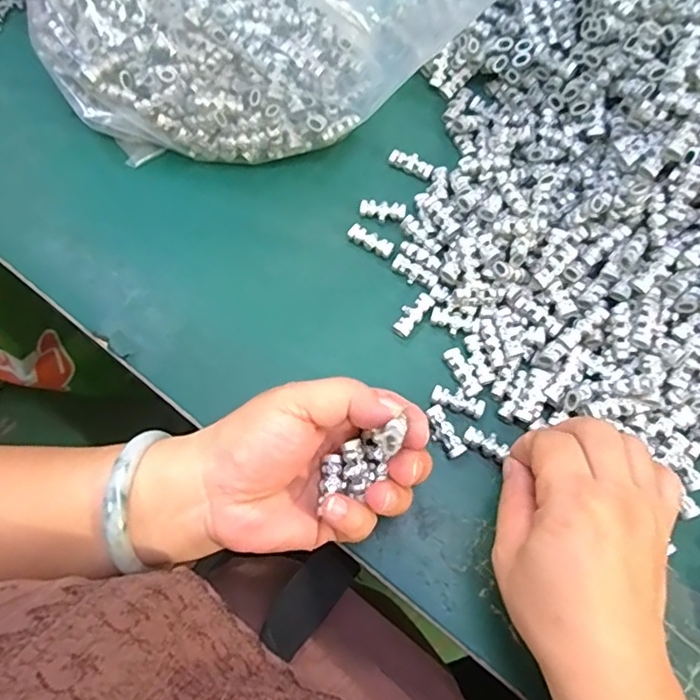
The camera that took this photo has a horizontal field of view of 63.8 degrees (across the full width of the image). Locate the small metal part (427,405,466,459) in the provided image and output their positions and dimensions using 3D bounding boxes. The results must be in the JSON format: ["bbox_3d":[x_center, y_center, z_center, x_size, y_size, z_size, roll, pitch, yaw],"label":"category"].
[{"bbox_3d":[0.053,0.046,0.315,0.011,0.006,0.030,-25,72,-9],"label":"small metal part"}]

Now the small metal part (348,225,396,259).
[{"bbox_3d":[0.014,-0.069,0.358,0.030,0.008,0.010,32,72,10],"label":"small metal part"}]

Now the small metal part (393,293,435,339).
[{"bbox_3d":[0.038,-0.022,0.341,0.013,0.006,0.030,40,74,13],"label":"small metal part"}]

